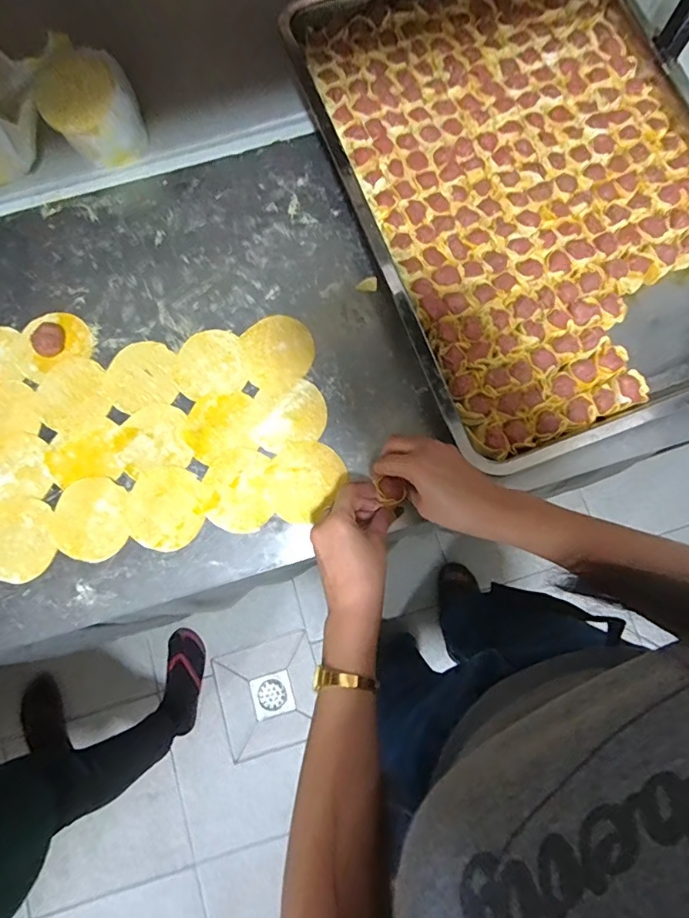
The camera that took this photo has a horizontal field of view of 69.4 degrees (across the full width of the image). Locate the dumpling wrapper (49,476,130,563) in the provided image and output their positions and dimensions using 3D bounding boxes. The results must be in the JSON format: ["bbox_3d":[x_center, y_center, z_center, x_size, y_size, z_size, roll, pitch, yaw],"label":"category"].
[{"bbox_3d":[-0.262,0.062,0.509,0.075,0.004,0.084,-6,78,-1],"label":"dumpling wrapper"}]

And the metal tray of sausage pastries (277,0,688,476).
[{"bbox_3d":[0.200,-0.312,0.560,0.395,0.054,0.599,-21,79,-4],"label":"metal tray of sausage pastries"}]

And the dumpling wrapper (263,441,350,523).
[{"bbox_3d":[-0.042,0.022,0.515,0.076,0.004,0.083,0,78,0],"label":"dumpling wrapper"}]

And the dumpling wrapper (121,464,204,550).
[{"bbox_3d":[-0.185,0.050,0.512,0.081,0.005,0.084,0,78,0],"label":"dumpling wrapper"}]

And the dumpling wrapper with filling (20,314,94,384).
[{"bbox_3d":[-0.320,-0.130,0.541,0.078,0.017,0.067,-29,80,-6],"label":"dumpling wrapper with filling"}]

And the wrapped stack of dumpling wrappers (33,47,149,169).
[{"bbox_3d":[-0.281,-0.394,0.562,0.102,0.082,0.083,-31,80,-6],"label":"wrapped stack of dumpling wrappers"}]

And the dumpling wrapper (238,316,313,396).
[{"bbox_3d":[-0.074,-0.117,0.544,0.079,0.004,0.079,0,82,2],"label":"dumpling wrapper"}]

